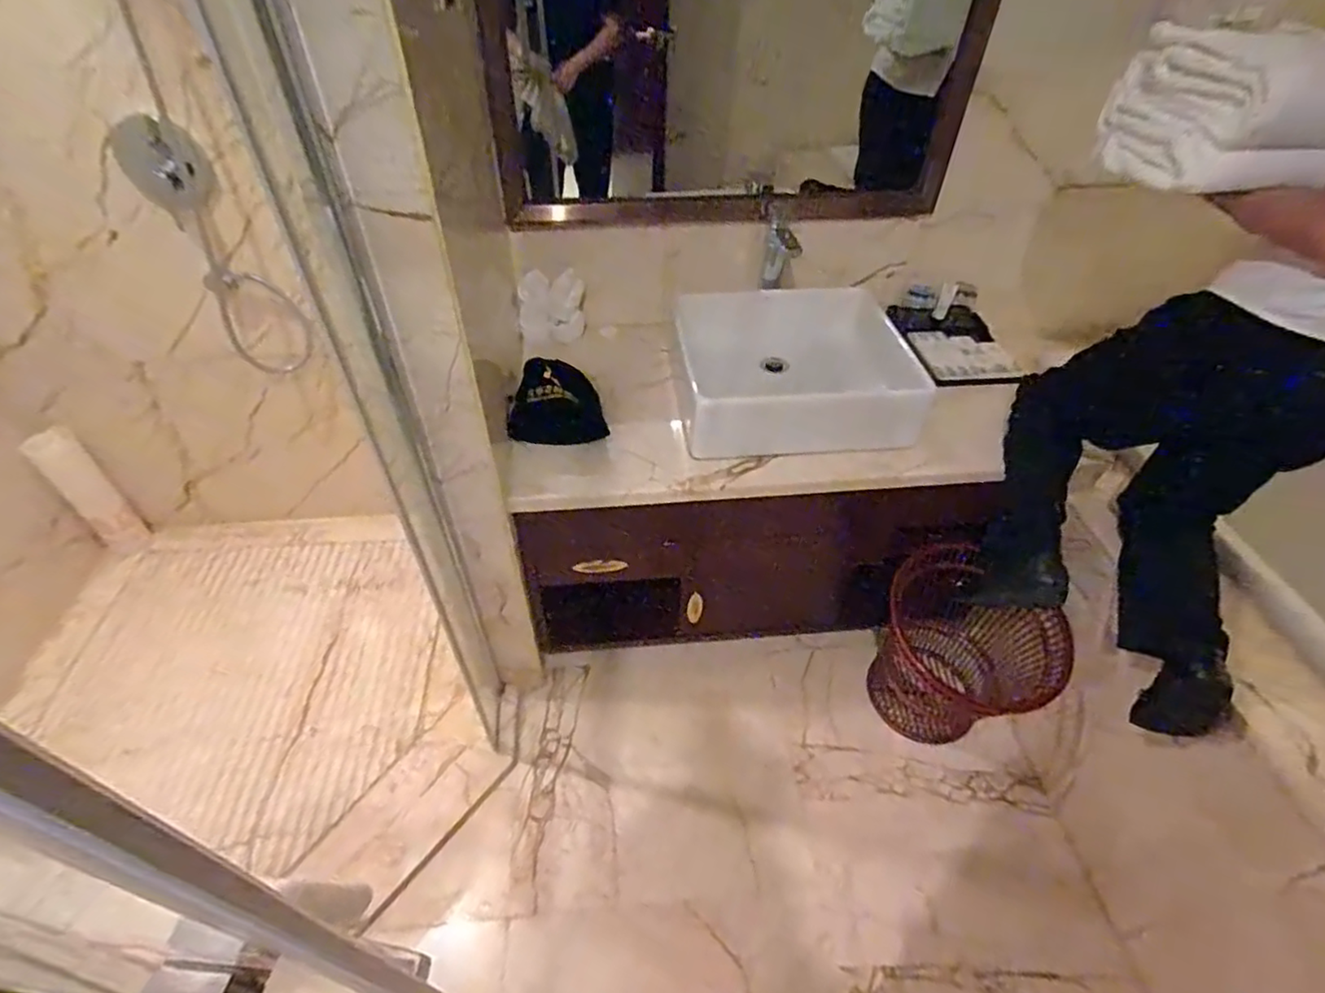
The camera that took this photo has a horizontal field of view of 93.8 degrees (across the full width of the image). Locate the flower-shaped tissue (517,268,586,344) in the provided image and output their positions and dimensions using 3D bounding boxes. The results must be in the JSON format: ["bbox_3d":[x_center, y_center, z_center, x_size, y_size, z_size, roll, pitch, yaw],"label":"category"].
[{"bbox_3d":[-0.273,-0.456,1.506,0.157,0.173,0.074,1,46,-2],"label":"flower-shaped tissue"}]

